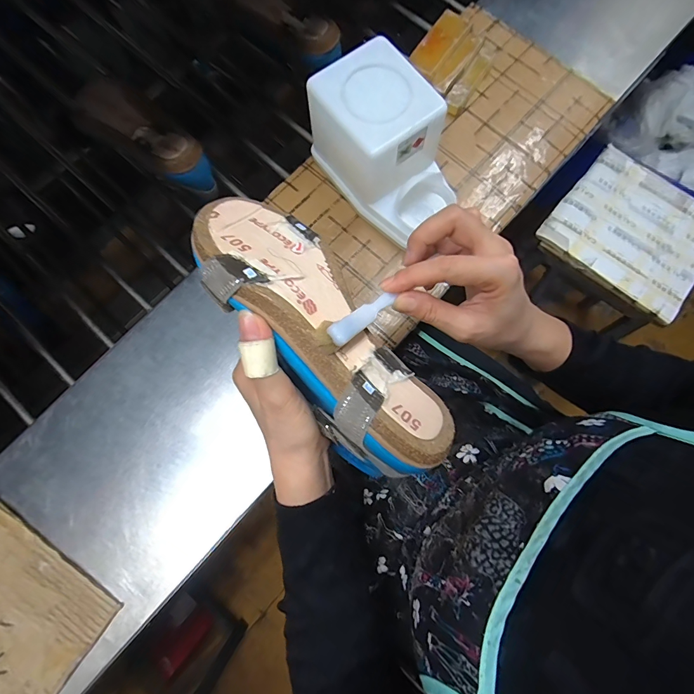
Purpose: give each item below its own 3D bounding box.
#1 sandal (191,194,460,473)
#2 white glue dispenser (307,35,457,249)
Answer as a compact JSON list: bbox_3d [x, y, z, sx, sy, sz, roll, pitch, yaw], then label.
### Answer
[{"bbox_3d":[-0.028,-0.011,0.246,0.225,0.055,0.082,51,45,4],"label":"sandal"},{"bbox_3d":[0.041,-0.208,0.389,0.100,0.108,0.152,-37,79,-6],"label":"white glue dispenser"}]

